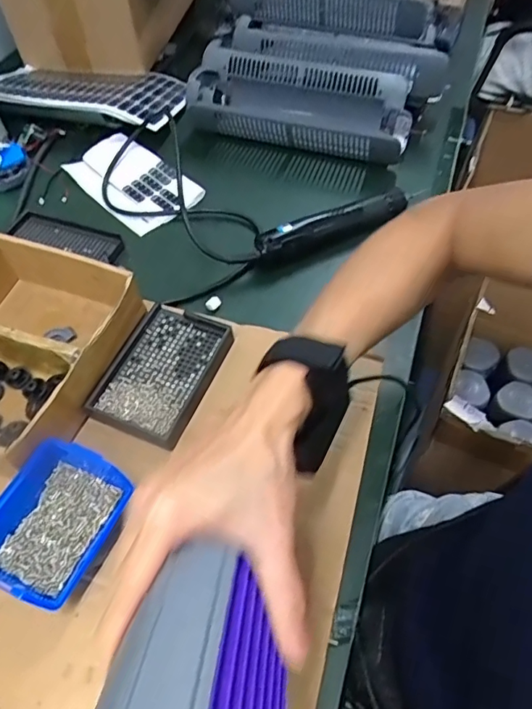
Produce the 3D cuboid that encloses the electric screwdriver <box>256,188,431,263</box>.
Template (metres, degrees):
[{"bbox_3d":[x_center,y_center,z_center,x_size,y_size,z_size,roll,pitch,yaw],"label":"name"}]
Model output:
[{"bbox_3d":[0.090,-0.159,0.620,0.226,0.047,0.037,-25,58,-16],"label":"electric screwdriver"}]

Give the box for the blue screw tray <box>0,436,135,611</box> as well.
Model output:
[{"bbox_3d":[-0.168,0.131,0.402,0.086,0.044,0.112,19,57,14],"label":"blue screw tray"}]

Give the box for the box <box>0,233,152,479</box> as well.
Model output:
[{"bbox_3d":[-0.238,-0.006,0.475,0.172,0.062,0.203,15,56,12],"label":"box"}]

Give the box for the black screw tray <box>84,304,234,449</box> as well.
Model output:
[{"bbox_3d":[-0.098,0.015,0.494,0.095,0.018,0.138,18,57,14],"label":"black screw tray"}]

